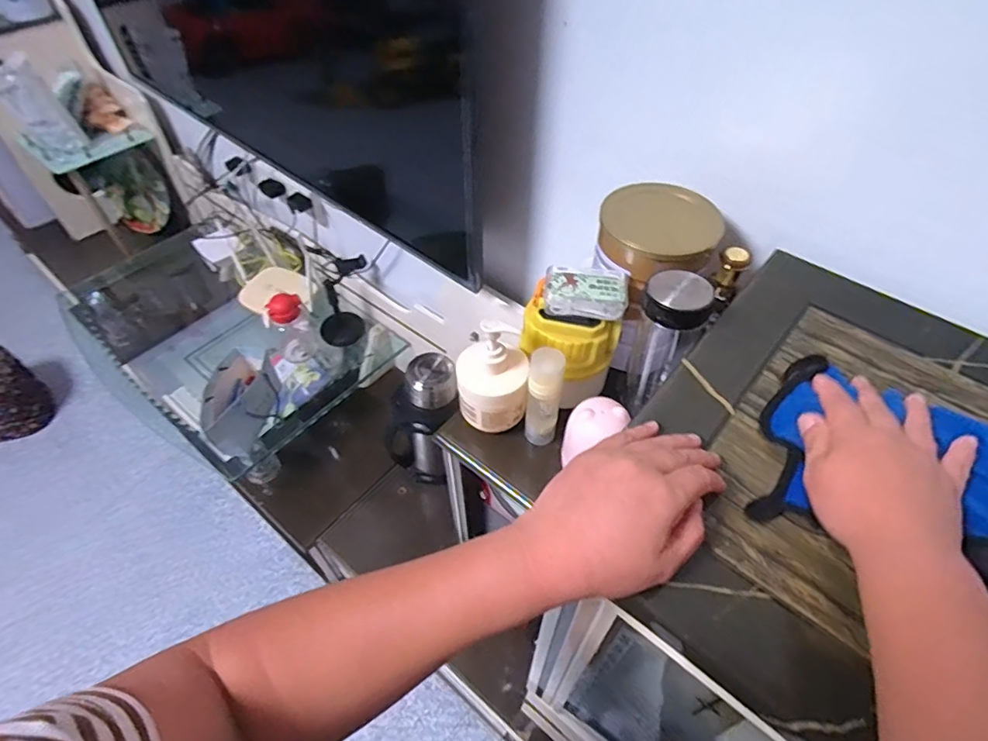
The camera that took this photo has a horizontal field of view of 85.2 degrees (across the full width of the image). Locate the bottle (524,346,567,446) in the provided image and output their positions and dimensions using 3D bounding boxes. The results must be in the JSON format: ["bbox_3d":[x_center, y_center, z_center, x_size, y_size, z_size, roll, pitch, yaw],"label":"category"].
[{"bbox_3d":[0.052,0.032,0.568,0.034,0.136,0.027,14,52,11],"label":"bottle"}]

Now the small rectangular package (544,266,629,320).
[{"bbox_3d":[0.096,-0.083,0.561,0.083,0.029,0.045,5,51,4],"label":"small rectangular package"}]

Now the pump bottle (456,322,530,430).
[{"bbox_3d":[-0.002,0.003,0.565,0.075,0.123,0.061,7,51,6],"label":"pump bottle"}]

